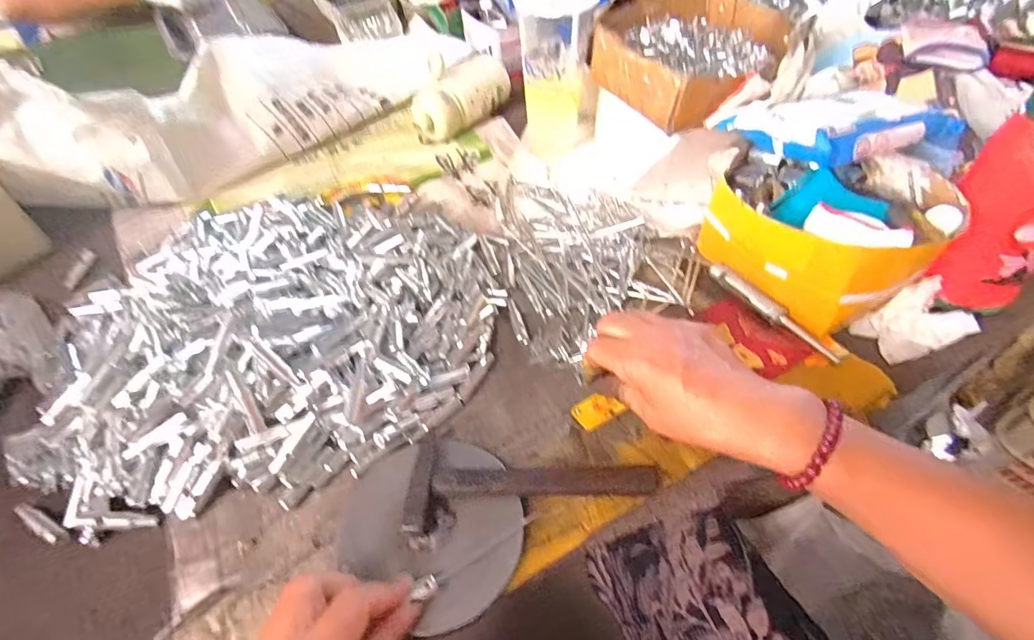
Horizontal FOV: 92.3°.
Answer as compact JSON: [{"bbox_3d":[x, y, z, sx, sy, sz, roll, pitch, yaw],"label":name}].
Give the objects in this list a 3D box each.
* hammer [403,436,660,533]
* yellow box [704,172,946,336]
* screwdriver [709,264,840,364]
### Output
[{"bbox_3d":[0.009,0.108,0.361,0.173,0.025,0.065,-9,52,-4],"label":"hammer"},{"bbox_3d":[0.251,-0.068,0.437,0.089,0.094,0.166,-34,58,-21],"label":"yellow box"},{"bbox_3d":[0.227,-0.009,0.448,0.015,0.014,0.134,-29,56,-18],"label":"screwdriver"}]

